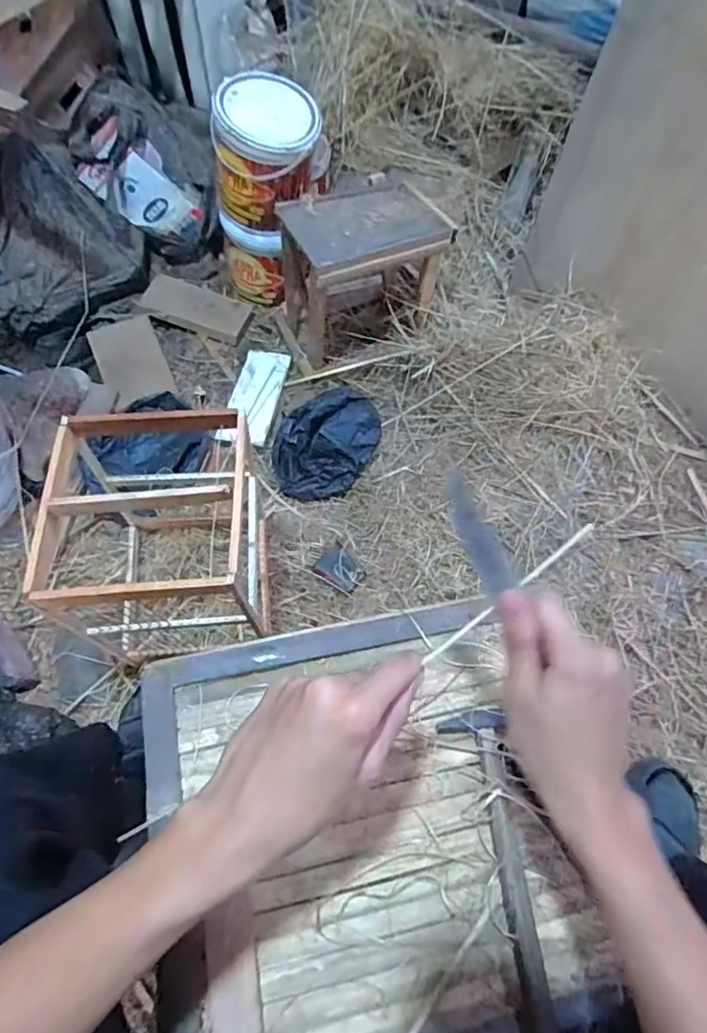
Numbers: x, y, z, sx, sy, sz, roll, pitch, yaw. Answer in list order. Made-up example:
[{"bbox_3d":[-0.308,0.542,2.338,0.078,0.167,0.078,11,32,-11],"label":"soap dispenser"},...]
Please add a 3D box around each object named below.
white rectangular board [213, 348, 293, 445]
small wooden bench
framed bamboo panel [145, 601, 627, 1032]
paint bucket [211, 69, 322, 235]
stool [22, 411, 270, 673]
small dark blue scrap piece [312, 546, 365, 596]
[{"bbox_3d":[-0.193,-0.236,1.117,0.094,0.016,0.217,12,63,5],"label":"white rectangular board"},{"bbox_3d":[0.013,-0.460,1.095,0.280,0.272,0.206,-25,66,-13],"label":"small wooden bench"},{"bbox_3d":[0.006,0.257,0.482,0.333,0.025,0.333,-13,64,-8],"label":"framed bamboo panel"},{"bbox_3d":[-0.157,-0.643,1.053,0.192,0.207,0.170,-7,63,-5],"label":"paint bucket"},{"bbox_3d":[-0.240,0.040,0.765,0.225,0.312,0.236,-1,63,-2],"label":"stool"},{"bbox_3d":[-0.021,0.090,0.980,0.080,0.006,0.061,31,66,14],"label":"small dark blue scrap piece"}]

